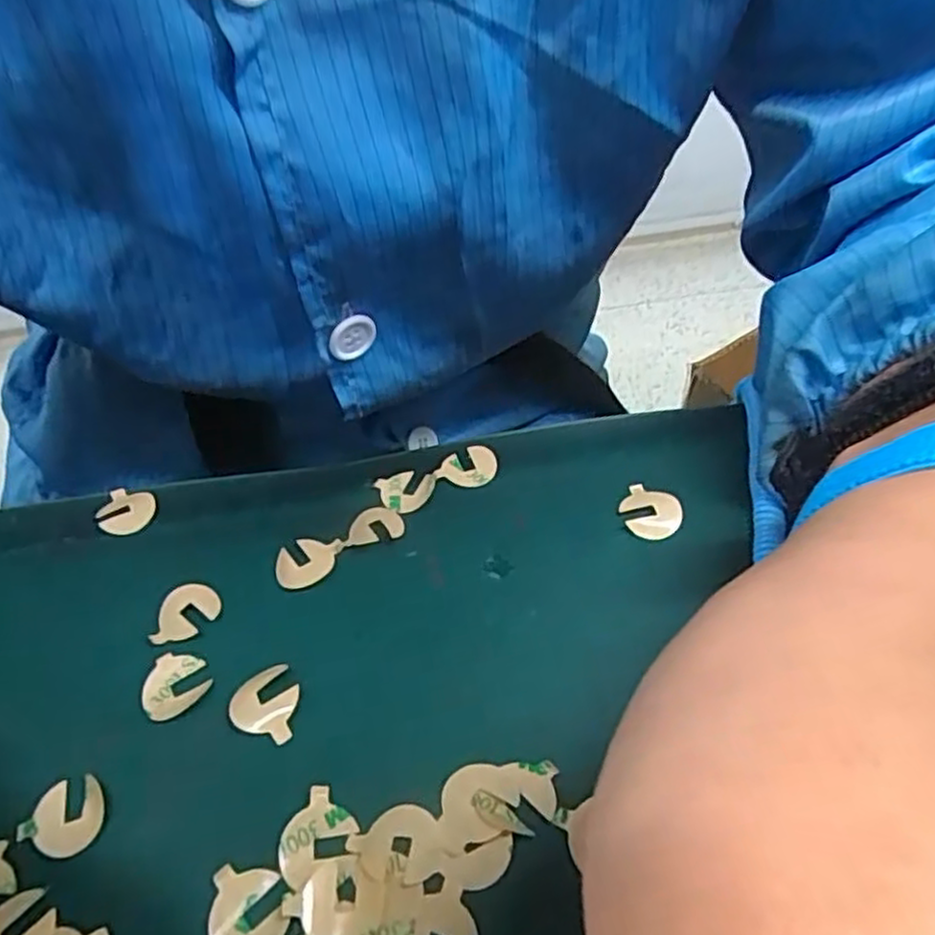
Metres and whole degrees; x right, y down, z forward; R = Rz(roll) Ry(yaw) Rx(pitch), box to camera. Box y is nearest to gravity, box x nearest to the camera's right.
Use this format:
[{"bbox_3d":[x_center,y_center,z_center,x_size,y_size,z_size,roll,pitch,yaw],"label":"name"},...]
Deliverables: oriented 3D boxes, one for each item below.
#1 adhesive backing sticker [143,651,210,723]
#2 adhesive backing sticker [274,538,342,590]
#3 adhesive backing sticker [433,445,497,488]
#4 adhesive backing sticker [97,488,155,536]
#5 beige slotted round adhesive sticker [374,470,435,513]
[{"bbox_3d":[-0.076,0.057,0.188,0.016,0.004,0.017,5,53,3],"label":"adhesive backing sticker"},{"bbox_3d":[-0.047,0.028,0.212,0.018,0.004,0.016,-2,53,2],"label":"adhesive backing sticker"},{"bbox_3d":[0.000,-0.001,0.234,0.017,0.004,0.016,21,54,23],"label":"adhesive backing sticker"},{"bbox_3d":[-0.109,0.012,0.232,0.016,0.005,0.019,-18,49,-9],"label":"adhesive backing sticker"},{"bbox_3d":[-0.019,0.007,0.229,0.018,0.004,0.016,-14,48,-4],"label":"beige slotted round adhesive sticker"}]

